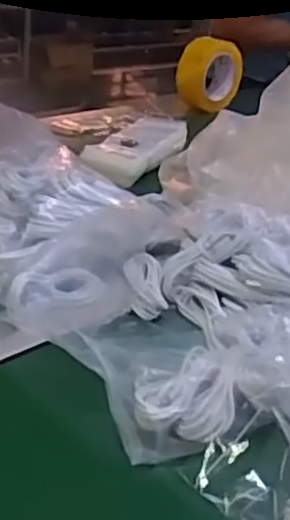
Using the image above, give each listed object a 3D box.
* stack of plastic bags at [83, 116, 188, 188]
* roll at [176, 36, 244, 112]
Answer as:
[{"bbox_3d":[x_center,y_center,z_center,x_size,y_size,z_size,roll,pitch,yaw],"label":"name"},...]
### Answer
[{"bbox_3d":[-0.006,-0.143,0.895,0.085,0.032,0.205,16,28,17],"label":"stack of plastic bags"},{"bbox_3d":[0.108,-0.312,1.185,0.105,0.107,0.058,-13,33,-36],"label":"roll"}]

